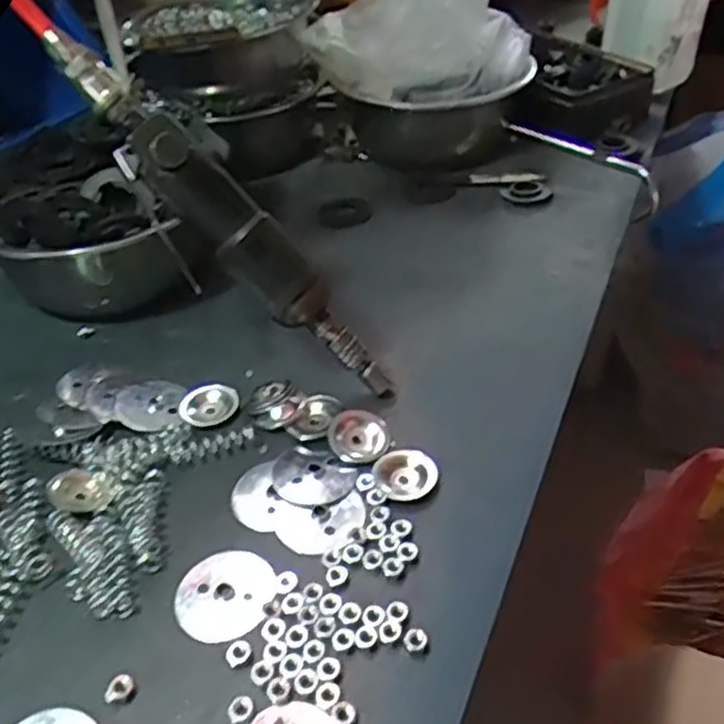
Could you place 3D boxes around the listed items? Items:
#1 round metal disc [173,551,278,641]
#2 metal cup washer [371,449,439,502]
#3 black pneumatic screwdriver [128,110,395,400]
[{"bbox_3d":[-0.065,0.109,0.339,0.046,0.004,0.045,-1,42,1],"label":"round metal disc"},{"bbox_3d":[0.025,0.059,0.386,0.033,0.004,0.031,-1,42,1],"label":"metal cup washer"},{"bbox_3d":[-0.053,-0.055,0.414,0.034,0.205,0.035,-27,22,43],"label":"black pneumatic screwdriver"}]

